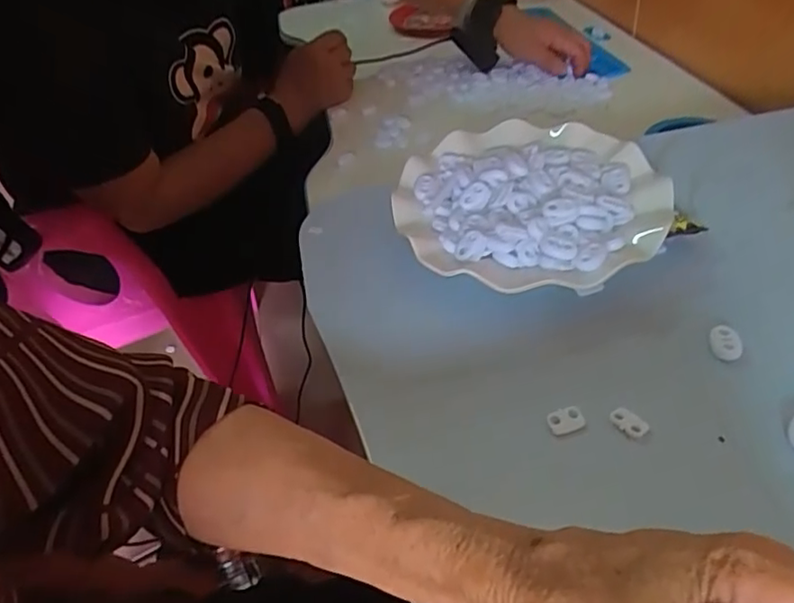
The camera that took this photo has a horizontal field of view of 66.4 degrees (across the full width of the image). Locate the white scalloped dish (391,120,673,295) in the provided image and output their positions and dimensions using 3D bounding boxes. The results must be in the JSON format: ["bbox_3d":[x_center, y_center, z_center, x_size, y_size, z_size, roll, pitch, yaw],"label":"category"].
[{"bbox_3d":[0.092,-0.068,0.413,0.171,0.031,0.172,-5,41,5],"label":"white scalloped dish"}]

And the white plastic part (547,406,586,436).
[{"bbox_3d":[0.086,0.060,0.308,0.018,0.007,0.011,-13,41,-5],"label":"white plastic part"}]

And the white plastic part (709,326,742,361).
[{"bbox_3d":[0.179,0.022,0.331,0.016,0.004,0.024,3,42,13],"label":"white plastic part"}]

